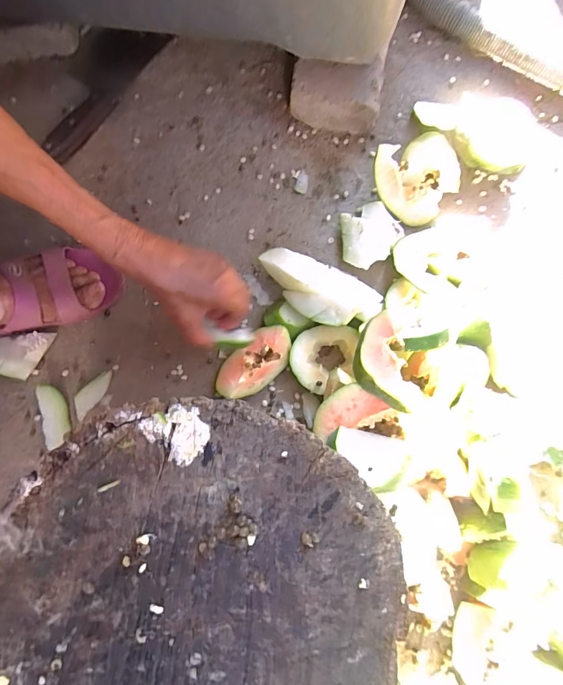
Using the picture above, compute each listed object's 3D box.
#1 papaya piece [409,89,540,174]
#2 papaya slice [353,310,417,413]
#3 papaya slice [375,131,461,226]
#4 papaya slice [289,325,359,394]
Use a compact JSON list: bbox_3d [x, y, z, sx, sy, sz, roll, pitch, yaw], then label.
[{"bbox_3d":[0.251,-0.279,0.512,0.148,0.030,0.096,39,80,7],"label":"papaya piece"},{"bbox_3d":[0.087,0.021,0.359,0.042,0.024,0.083,-18,79,-3],"label":"papaya slice"},{"bbox_3d":[0.155,-0.193,0.476,0.097,0.066,0.080,34,79,6],"label":"papaya slice"},{"bbox_3d":[0.045,0.019,0.432,0.069,0.026,0.067,2,77,-1],"label":"papaya slice"}]

